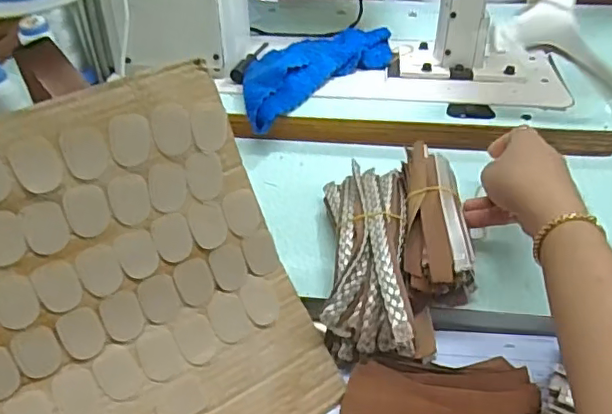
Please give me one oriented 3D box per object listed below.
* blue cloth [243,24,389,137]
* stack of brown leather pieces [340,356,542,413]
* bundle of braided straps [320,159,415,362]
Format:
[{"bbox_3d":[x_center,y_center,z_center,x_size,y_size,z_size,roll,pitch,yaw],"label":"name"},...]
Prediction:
[{"bbox_3d":[0.006,-0.168,0.635,0.096,0.040,0.247,34,56,28],"label":"blue cloth"},{"bbox_3d":[0.096,0.143,0.403,0.136,0.018,0.063,2,72,6],"label":"stack of brown leather pieces"},{"bbox_3d":[0.052,0.035,0.454,0.076,0.054,0.173,1,47,2],"label":"bundle of braided straps"}]

